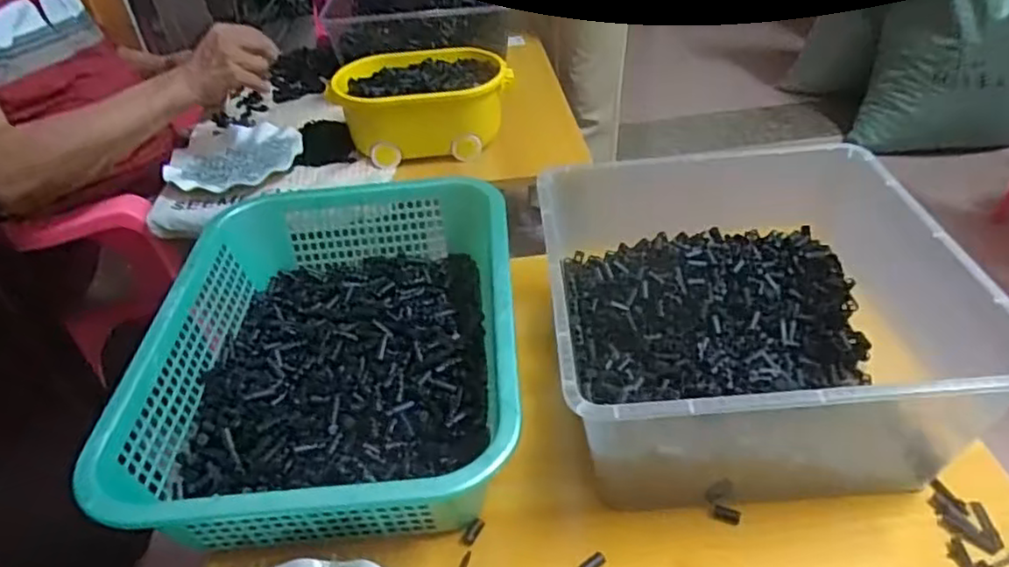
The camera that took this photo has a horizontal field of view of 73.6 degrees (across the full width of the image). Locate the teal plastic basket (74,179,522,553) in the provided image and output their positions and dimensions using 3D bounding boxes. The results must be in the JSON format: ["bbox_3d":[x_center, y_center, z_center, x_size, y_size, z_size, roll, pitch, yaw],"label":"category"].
[{"bbox_3d":[-0.140,0.040,0.598,0.290,0.085,0.381,-4,39,1],"label":"teal plastic basket"}]

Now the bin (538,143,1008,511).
[{"bbox_3d":[0.183,0.020,0.556,0.287,0.134,0.316,-4,39,1],"label":"bin"}]

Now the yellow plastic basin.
[{"bbox_3d":[-0.116,-0.256,0.964,0.244,0.095,0.169,-10,39,-6],"label":"yellow plastic basin"}]

